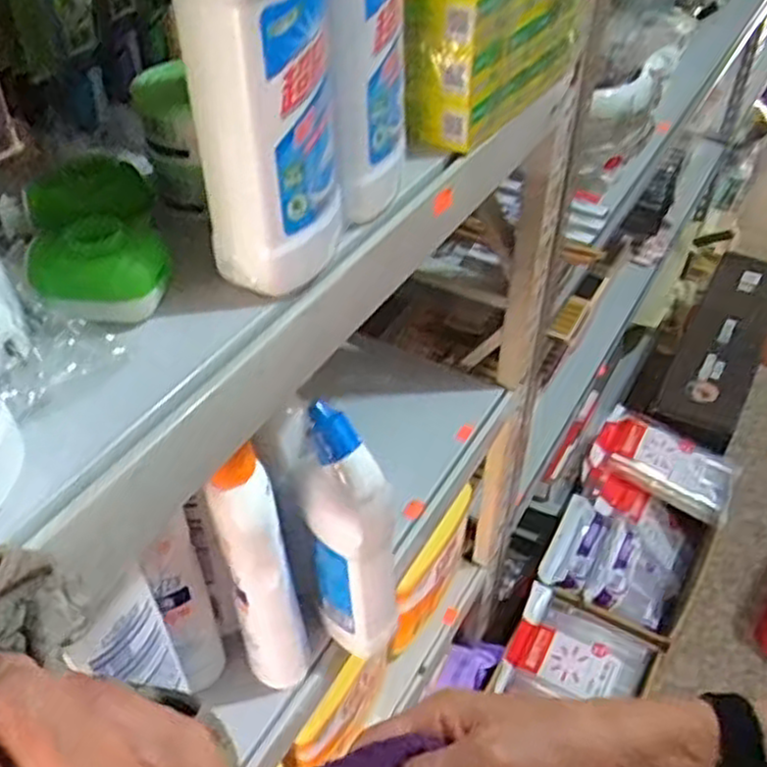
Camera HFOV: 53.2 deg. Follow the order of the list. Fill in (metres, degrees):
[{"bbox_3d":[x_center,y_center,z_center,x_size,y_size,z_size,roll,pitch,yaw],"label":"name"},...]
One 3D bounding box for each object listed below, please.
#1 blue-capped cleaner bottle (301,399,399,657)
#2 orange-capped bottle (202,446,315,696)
[{"bbox_3d":[-0.026,0.121,0.577,0.046,0.234,0.073,-32,51,-30],"label":"blue-capped cleaner bottle"},{"bbox_3d":[-0.085,0.142,0.555,0.057,0.238,0.041,-23,47,-22],"label":"orange-capped bottle"}]

